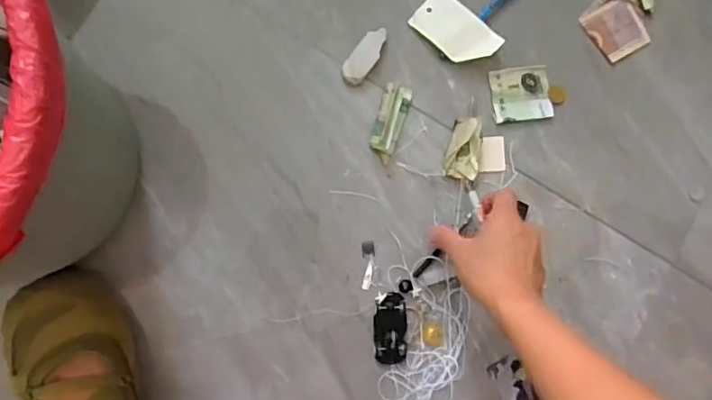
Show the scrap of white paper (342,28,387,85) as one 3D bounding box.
[{"bbox_3d":[0.009,-0.141,0.531,0.023,0.017,0.058,35,82,-4],"label":"scrap of white paper"}]

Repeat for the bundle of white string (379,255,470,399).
[{"bbox_3d":[0.069,0.159,0.520,0.087,0.011,0.198,-2,86,-8],"label":"bundle of white string"}]

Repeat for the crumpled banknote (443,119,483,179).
[{"bbox_3d":[0.109,-0.050,0.532,0.031,0.027,0.059,11,85,-7],"label":"crumpled banknote"}]

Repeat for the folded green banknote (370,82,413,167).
[{"bbox_3d":[0.035,-0.077,0.527,0.030,0.021,0.076,18,84,-6],"label":"folded green banknote"}]

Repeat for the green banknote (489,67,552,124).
[{"bbox_3d":[0.170,-0.109,0.556,0.064,0.007,0.055,-8,87,-9],"label":"green banknote"}]

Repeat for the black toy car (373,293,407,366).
[{"bbox_3d":[0.033,0.124,0.516,0.031,0.013,0.066,0,86,-8],"label":"black toy car"}]

